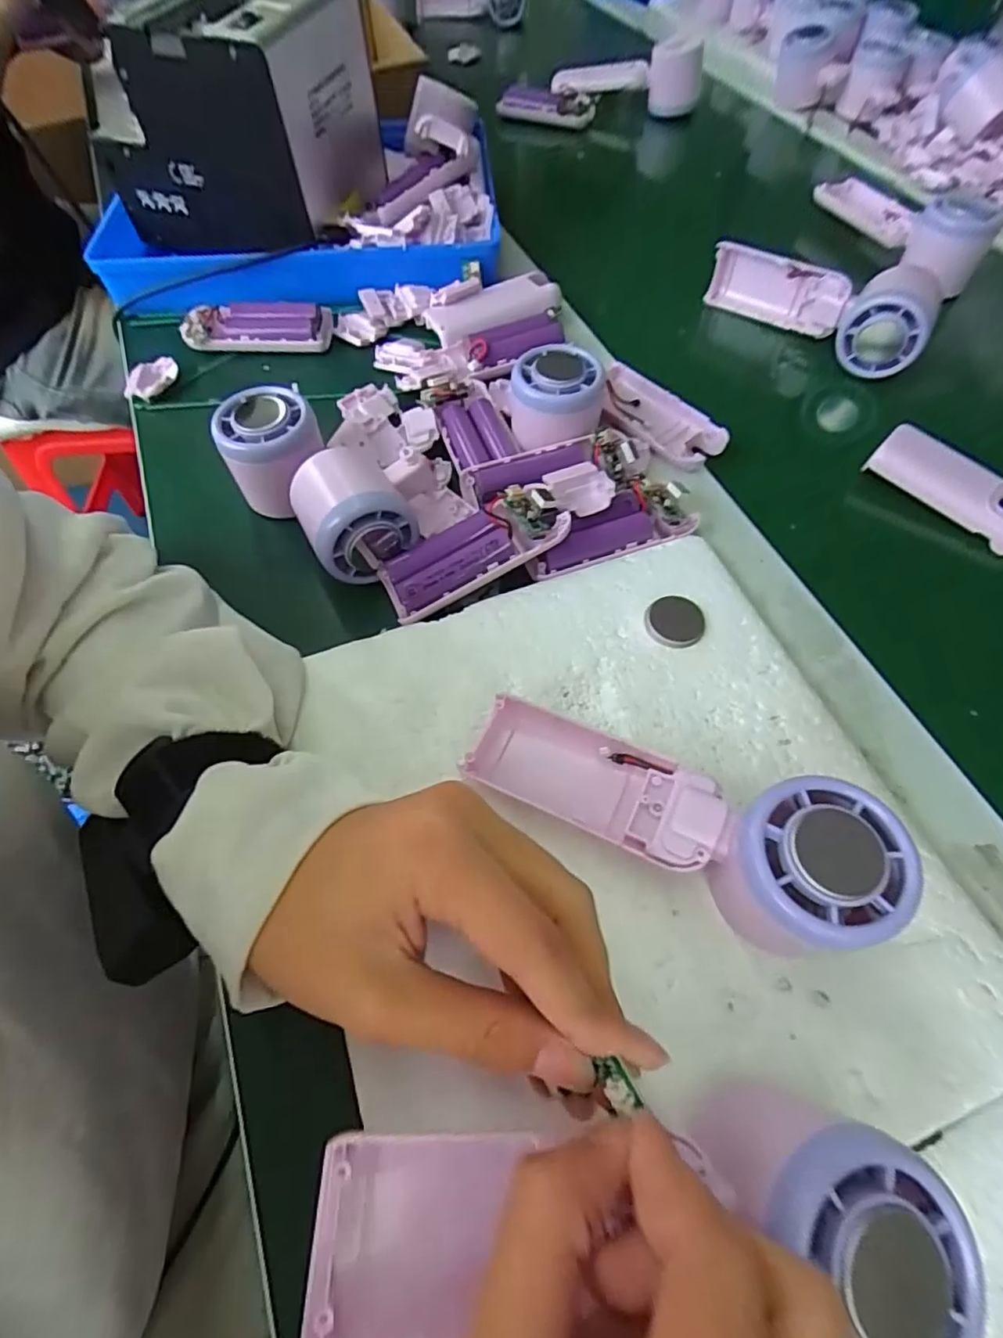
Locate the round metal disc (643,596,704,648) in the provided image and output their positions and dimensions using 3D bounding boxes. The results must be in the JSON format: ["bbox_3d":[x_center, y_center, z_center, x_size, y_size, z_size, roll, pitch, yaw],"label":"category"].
[{"bbox_3d":[0.090,-0.025,0.306,0.029,0.004,0.030,0,60,0],"label":"round metal disc"}]

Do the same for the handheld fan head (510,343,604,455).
[{"bbox_3d":[0.034,-0.164,0.359,0.056,0.035,0.061,-8,60,-5],"label":"handheld fan head"}]

